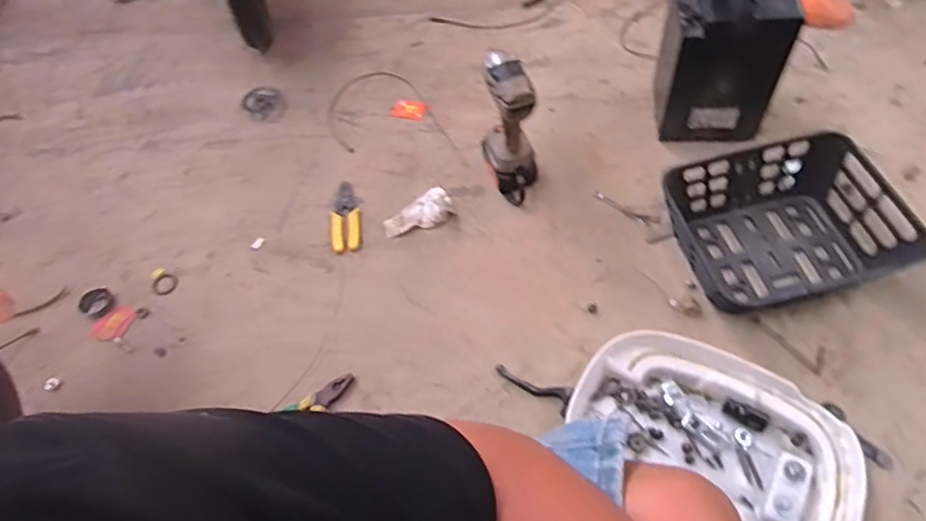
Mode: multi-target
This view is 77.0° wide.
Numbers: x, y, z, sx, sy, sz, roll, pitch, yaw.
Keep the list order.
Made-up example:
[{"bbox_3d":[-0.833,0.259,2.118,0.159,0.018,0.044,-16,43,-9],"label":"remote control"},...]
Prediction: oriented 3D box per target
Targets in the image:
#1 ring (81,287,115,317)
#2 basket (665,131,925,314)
[{"bbox_3d":[-0.629,0.072,1.003,0.058,0.010,0.052,33,64,23],"label":"ring"},{"bbox_3d":[0.511,-0.049,0.945,0.324,0.120,0.272,-12,56,-4],"label":"basket"}]

